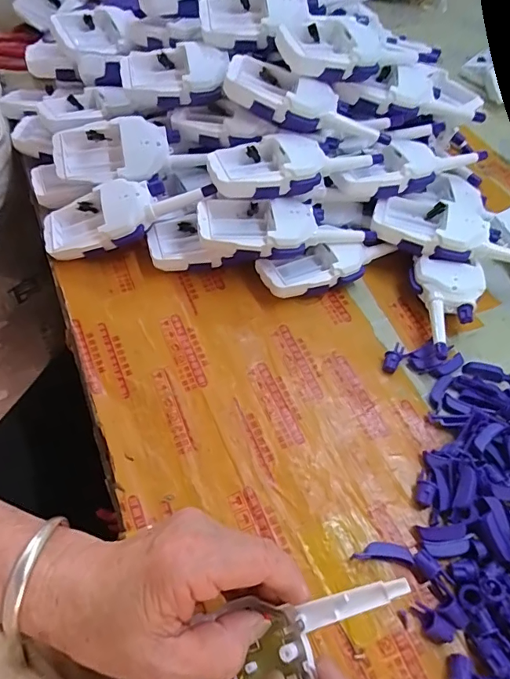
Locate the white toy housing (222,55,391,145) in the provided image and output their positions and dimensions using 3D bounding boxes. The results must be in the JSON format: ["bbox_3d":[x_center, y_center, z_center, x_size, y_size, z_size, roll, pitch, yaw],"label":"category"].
[{"bbox_3d":[0.052,-0.231,0.452,0.165,0.034,0.059,17,55,-10],"label":"white toy housing"}]

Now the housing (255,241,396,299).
[{"bbox_3d":[0.073,-0.074,0.452,0.139,0.035,0.045,-17,58,-14],"label":"housing"}]

